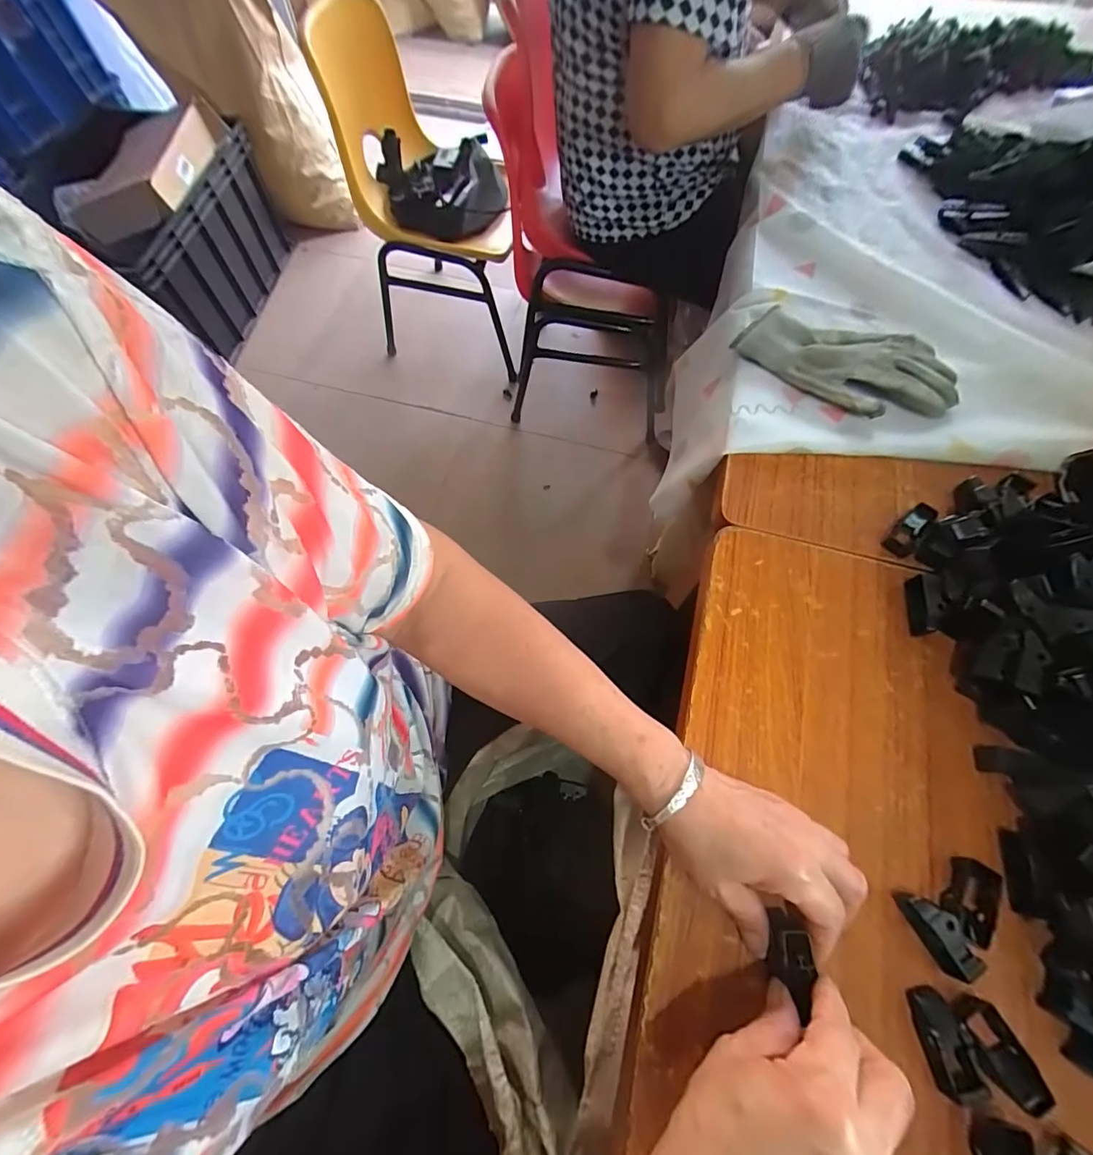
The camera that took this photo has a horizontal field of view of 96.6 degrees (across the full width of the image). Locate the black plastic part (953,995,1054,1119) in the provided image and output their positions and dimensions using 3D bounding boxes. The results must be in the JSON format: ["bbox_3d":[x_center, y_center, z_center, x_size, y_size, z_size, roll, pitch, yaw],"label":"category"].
[{"bbox_3d":[0.272,0.285,0.292,0.028,0.015,0.051,-27,69,-10],"label":"black plastic part"}]

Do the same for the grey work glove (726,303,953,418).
[{"bbox_3d":[0.316,-0.226,0.504,0.206,0.027,0.120,34,72,14],"label":"grey work glove"}]

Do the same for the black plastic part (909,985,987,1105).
[{"bbox_3d":[0.243,0.283,0.296,0.024,0.012,0.050,-5,54,-1],"label":"black plastic part"}]

